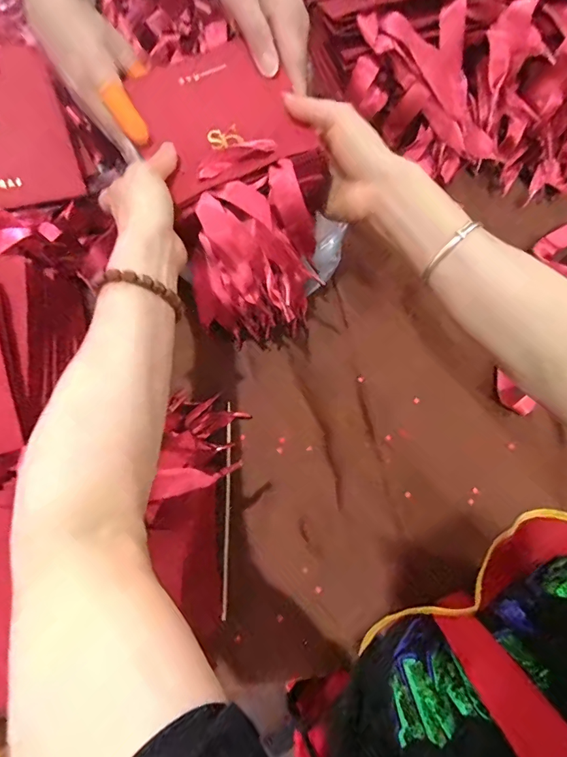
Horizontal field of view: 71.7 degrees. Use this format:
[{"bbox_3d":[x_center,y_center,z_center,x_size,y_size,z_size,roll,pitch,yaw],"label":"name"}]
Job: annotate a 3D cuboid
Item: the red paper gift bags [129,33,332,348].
[{"bbox_3d":[-0.033,-0.162,0.324,0.127,0.052,0.251,-14,89,-3],"label":"red paper gift bags"}]

